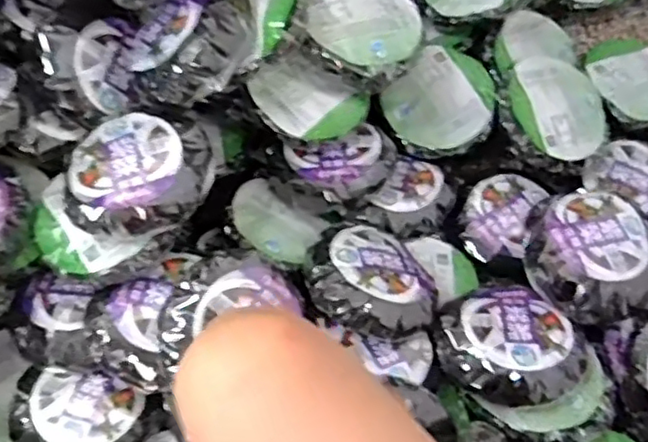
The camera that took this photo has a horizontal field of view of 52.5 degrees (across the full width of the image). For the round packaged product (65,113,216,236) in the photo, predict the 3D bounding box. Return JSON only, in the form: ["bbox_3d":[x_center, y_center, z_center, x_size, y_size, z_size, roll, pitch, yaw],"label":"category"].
[{"bbox_3d":[-0.194,-0.053,0.696,0.147,0.035,0.133,-11,62,-4],"label":"round packaged product"}]

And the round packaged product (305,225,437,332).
[{"bbox_3d":[0.051,0.067,0.739,0.139,0.043,0.139,9,45,-9],"label":"round packaged product"}]

